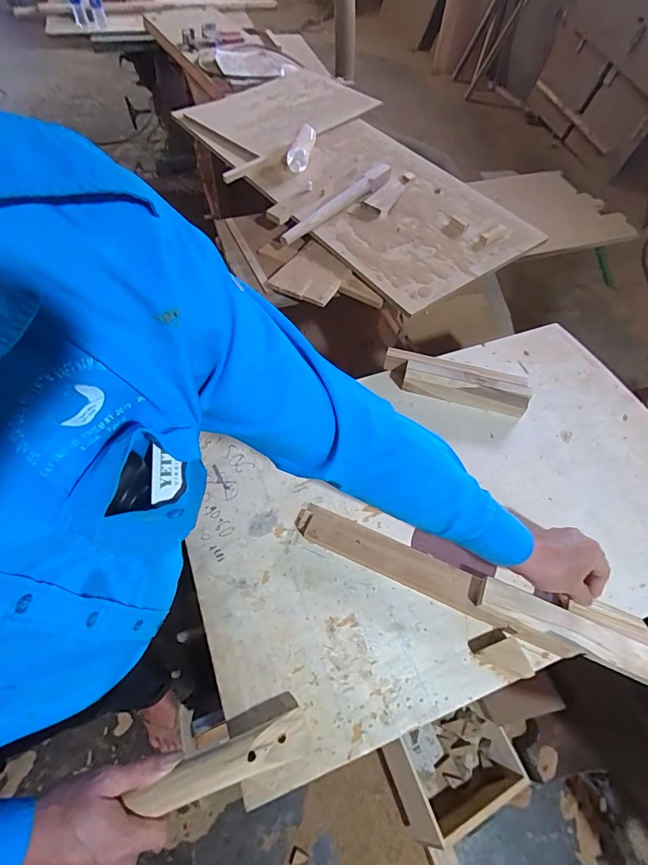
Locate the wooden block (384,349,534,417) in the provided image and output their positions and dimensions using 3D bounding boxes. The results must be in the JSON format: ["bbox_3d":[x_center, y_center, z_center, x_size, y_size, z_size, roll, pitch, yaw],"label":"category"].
[{"bbox_3d":[0.232,-0.091,0.742,0.256,0.039,0.072,16,60,8],"label":"wooden block"}]

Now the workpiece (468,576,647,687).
[{"bbox_3d":[0.319,0.250,0.506,0.274,0.022,0.042,22,59,14],"label":"workpiece"}]

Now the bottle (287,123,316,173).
[{"bbox_3d":[-0.067,-0.845,1.231,0.065,0.050,0.155,15,72,11],"label":"bottle"}]

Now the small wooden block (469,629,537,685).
[{"bbox_3d":[0.221,0.286,0.524,0.053,0.019,0.060,-20,62,-12],"label":"small wooden block"}]

